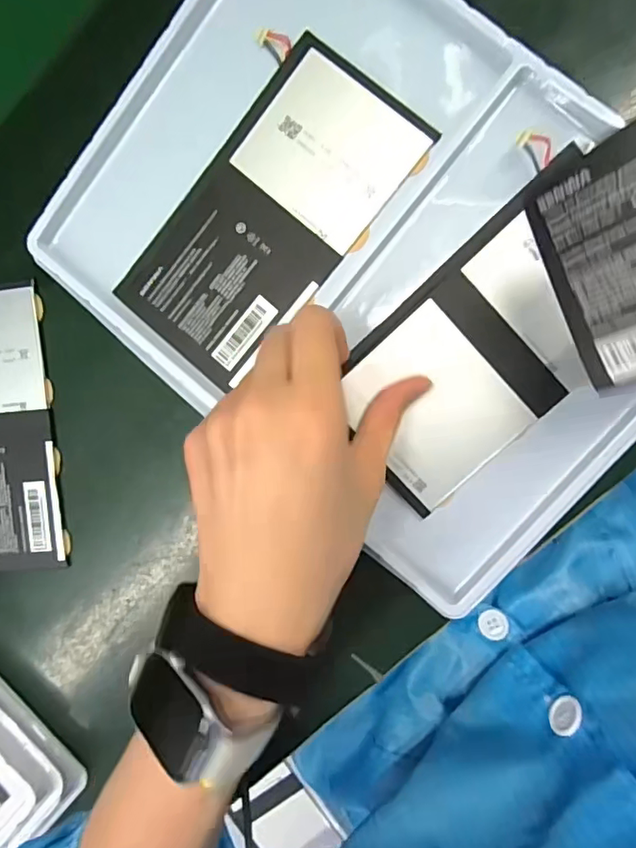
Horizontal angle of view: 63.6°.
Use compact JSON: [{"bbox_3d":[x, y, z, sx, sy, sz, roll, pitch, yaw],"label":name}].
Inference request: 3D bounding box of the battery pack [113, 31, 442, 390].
[{"bbox_3d":[-0.027,-0.111,0.277,0.096,0.005,0.170,39,97,5],"label":"battery pack"}]

